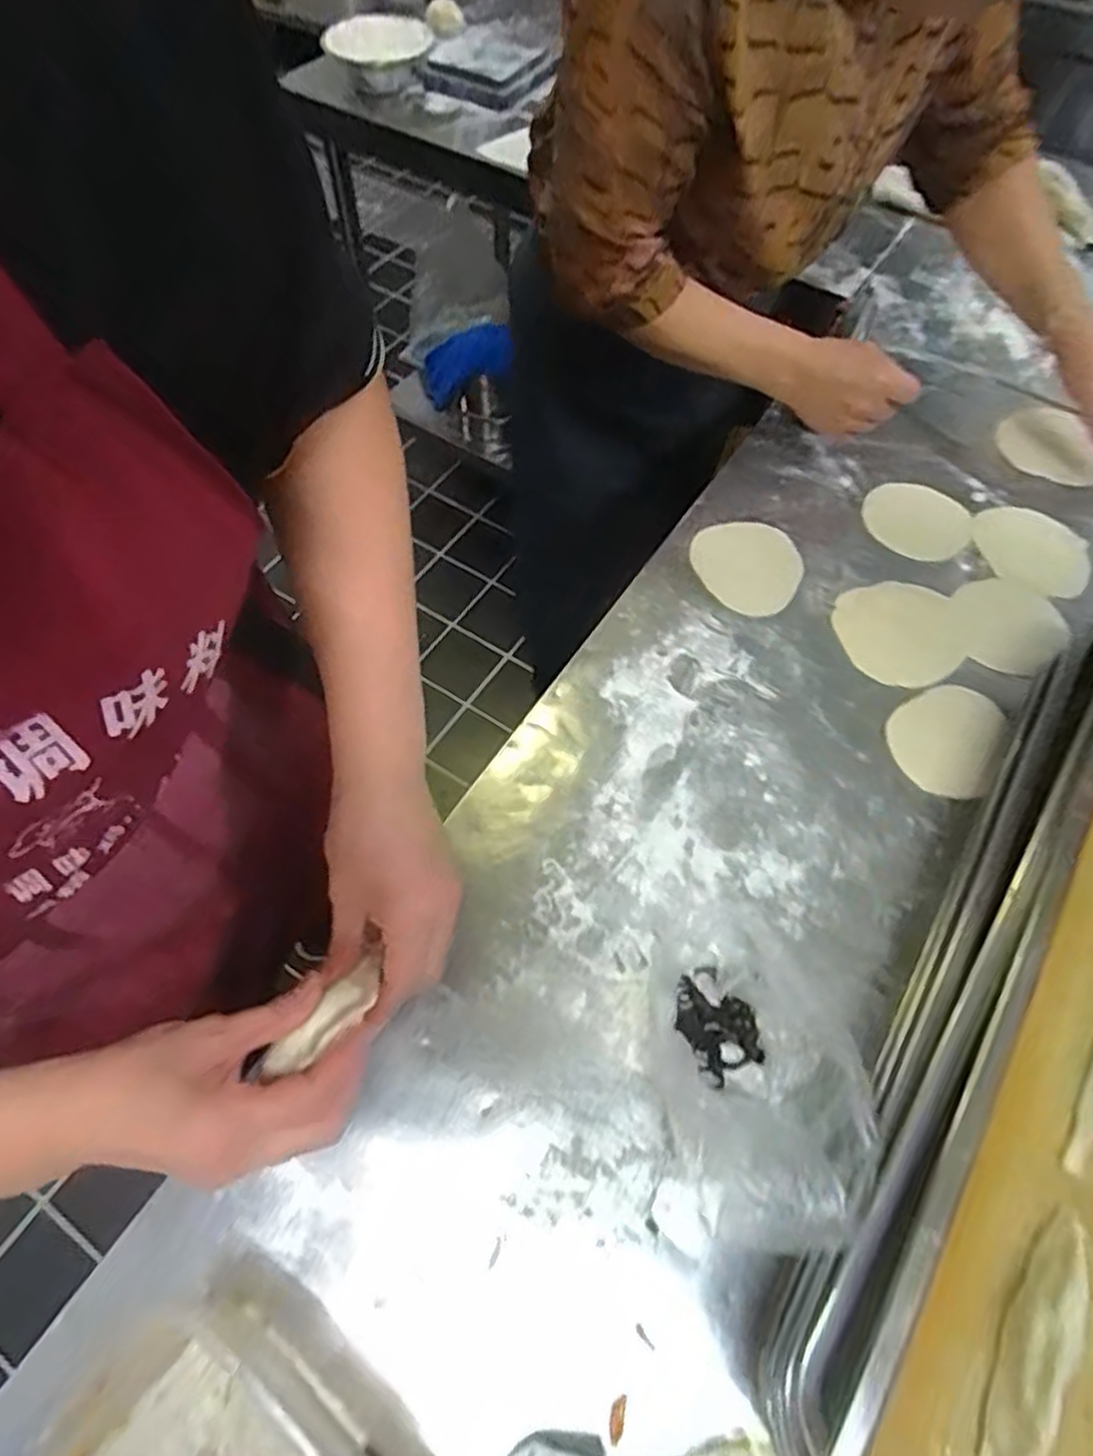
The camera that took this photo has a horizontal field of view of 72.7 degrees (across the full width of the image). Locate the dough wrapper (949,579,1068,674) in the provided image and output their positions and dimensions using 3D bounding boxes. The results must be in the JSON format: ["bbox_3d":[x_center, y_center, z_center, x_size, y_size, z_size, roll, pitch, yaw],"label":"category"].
[{"bbox_3d":[0.429,-0.096,0.681,0.089,0.009,0.107,2,61,1],"label":"dough wrapper"}]

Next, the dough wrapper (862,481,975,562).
[{"bbox_3d":[0.370,-0.208,0.741,0.100,0.005,0.100,2,62,-4],"label":"dough wrapper"}]

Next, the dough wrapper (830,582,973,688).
[{"bbox_3d":[0.324,-0.088,0.671,0.120,0.008,0.105,-18,63,-10],"label":"dough wrapper"}]

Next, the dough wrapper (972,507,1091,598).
[{"bbox_3d":[0.473,-0.175,0.726,0.110,0.007,0.096,34,67,21],"label":"dough wrapper"}]

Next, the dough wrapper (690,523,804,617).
[{"bbox_3d":[0.195,-0.154,0.704,0.099,0.007,0.111,-14,62,-7],"label":"dough wrapper"}]

